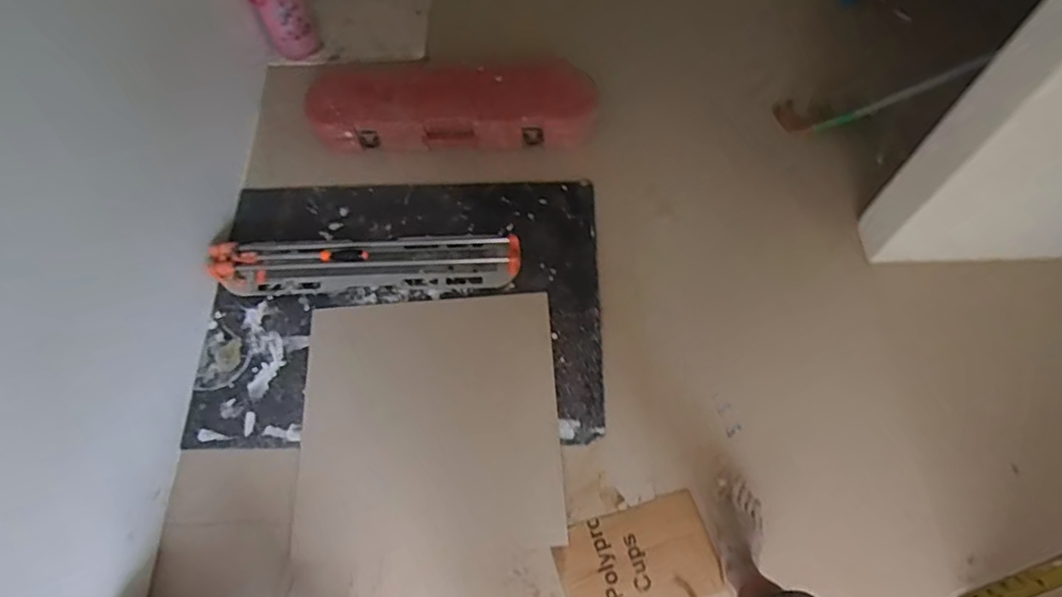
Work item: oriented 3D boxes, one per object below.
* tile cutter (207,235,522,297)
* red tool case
[{"bbox_3d":[-0.408,-0.085,1.539,0.747,0.094,0.144,-5,67,0],"label":"tile cutter"},{"bbox_3d":[-0.207,-0.534,1.681,0.776,0.158,0.247,-3,67,1],"label":"red tool case"}]

